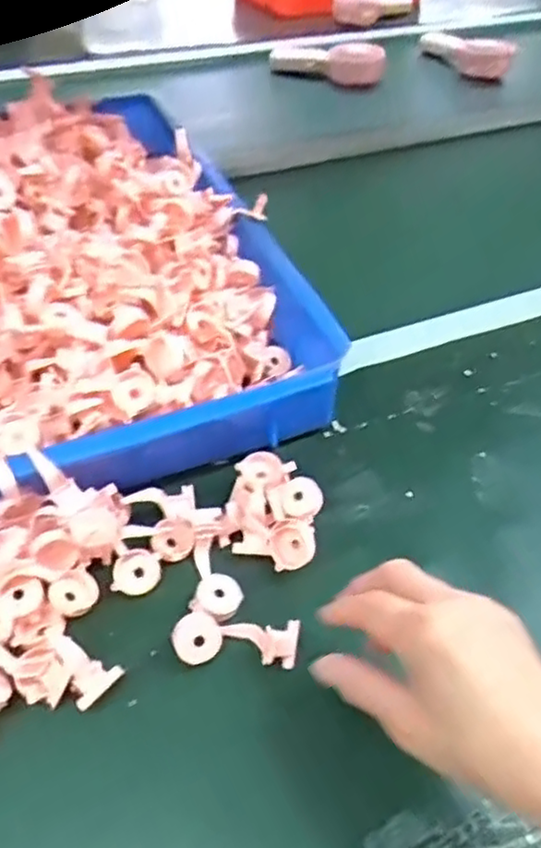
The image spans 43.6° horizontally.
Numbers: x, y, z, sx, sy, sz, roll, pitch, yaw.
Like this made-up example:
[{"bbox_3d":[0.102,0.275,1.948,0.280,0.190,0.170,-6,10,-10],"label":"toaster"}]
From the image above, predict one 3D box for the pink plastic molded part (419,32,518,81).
[{"bbox_3d":[0.336,-0.639,1.156,0.038,0.069,0.178,-32,58,-30],"label":"pink plastic molded part"}]

